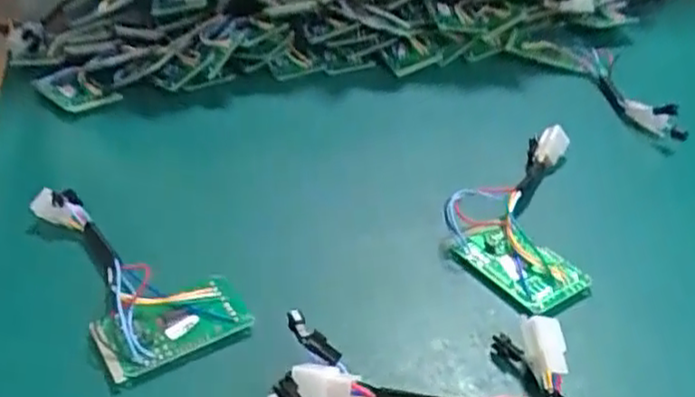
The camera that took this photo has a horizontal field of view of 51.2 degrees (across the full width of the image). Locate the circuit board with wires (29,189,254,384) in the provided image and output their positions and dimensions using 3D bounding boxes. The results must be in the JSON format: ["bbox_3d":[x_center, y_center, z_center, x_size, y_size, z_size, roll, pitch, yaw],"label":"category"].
[{"bbox_3d":[-0.133,0.040,0.449,0.078,0.025,0.183,-21,39,-25],"label":"circuit board with wires"}]

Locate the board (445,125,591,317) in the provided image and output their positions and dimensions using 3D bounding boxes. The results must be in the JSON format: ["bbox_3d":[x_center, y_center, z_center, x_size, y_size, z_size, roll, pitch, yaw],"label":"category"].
[{"bbox_3d":[0.109,0.008,0.478,0.082,0.025,0.177,4,35,7],"label":"board"}]

